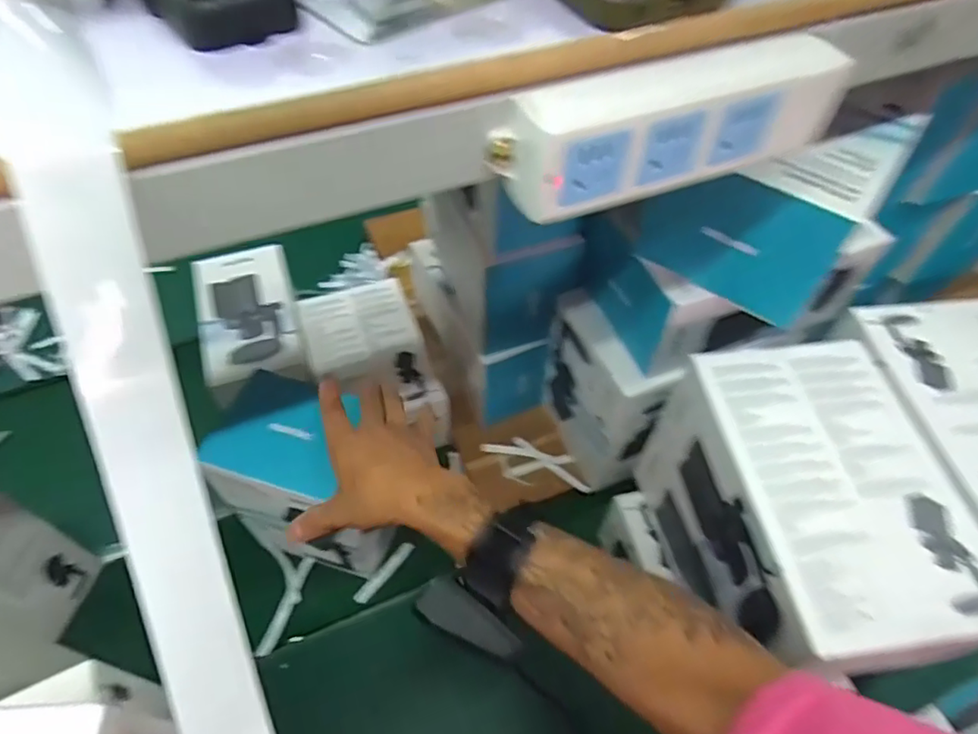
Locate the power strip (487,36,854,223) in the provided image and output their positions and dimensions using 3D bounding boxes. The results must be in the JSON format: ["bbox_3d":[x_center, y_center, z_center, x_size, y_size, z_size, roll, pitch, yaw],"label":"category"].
[{"bbox_3d":[0.092,-0.117,0.280,0.179,0.057,0.029,-18,56,-14],"label":"power strip"}]

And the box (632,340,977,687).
[{"bbox_3d":[0.252,0.140,0.511,0.152,0.219,0.225,-5,54,-5],"label":"box"}]

